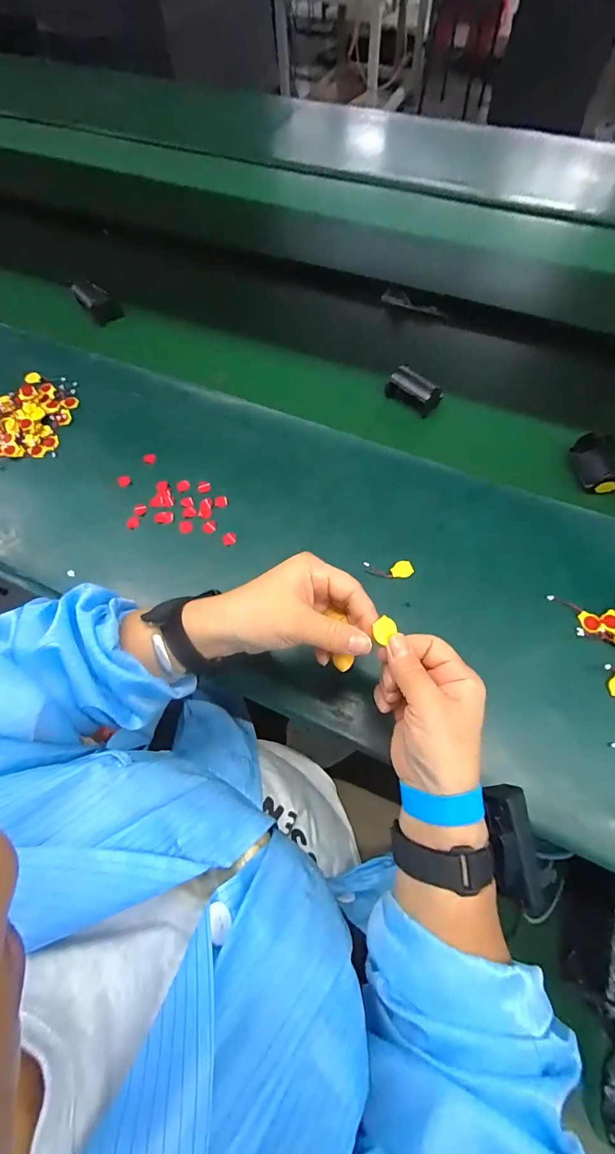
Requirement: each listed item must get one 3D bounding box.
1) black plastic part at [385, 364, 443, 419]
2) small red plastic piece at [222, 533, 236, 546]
[{"bbox_3d":[0.149,-0.256,0.573,0.050,0.038,0.076,-36,68,-20],"label":"black plastic part"},{"bbox_3d":[-0.094,-0.046,0.500,0.016,0.006,0.016,1,61,-2],"label":"small red plastic piece"}]

